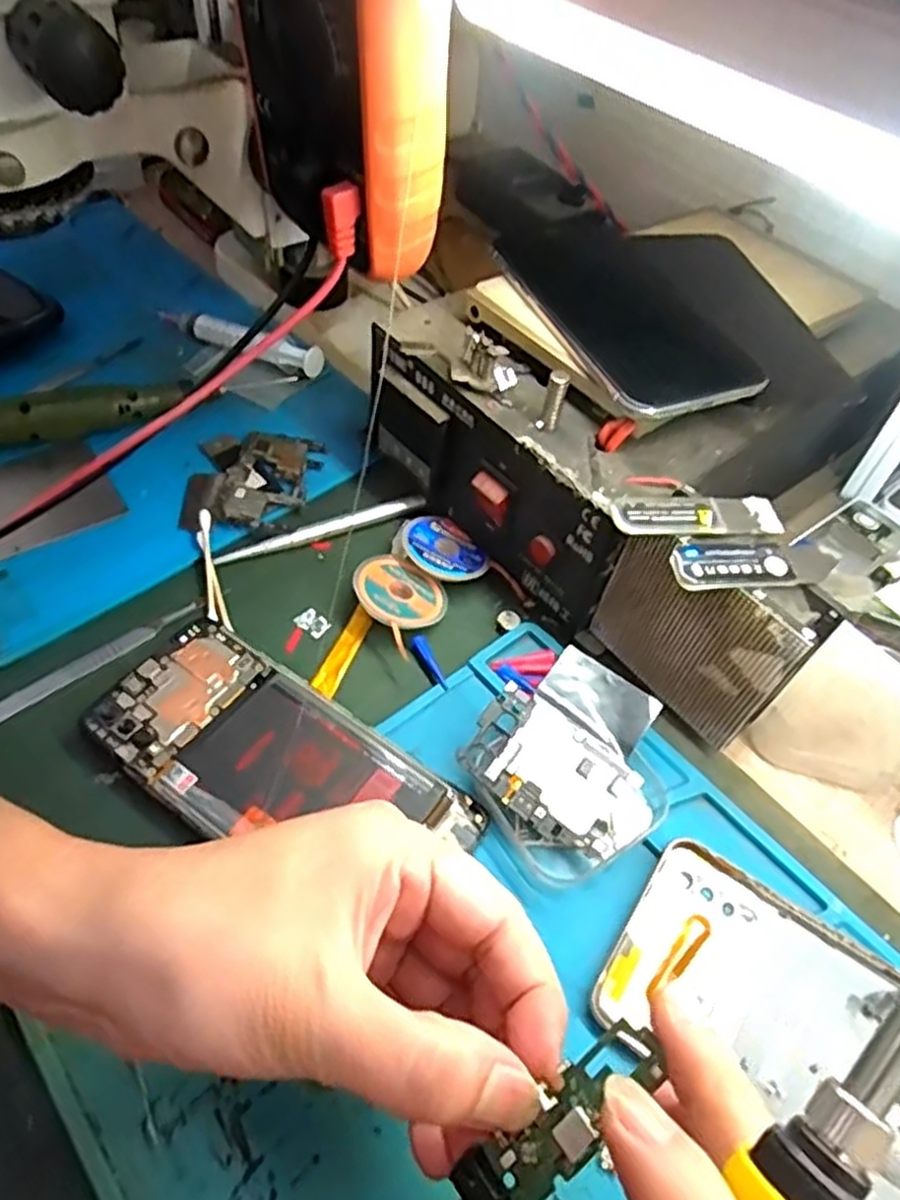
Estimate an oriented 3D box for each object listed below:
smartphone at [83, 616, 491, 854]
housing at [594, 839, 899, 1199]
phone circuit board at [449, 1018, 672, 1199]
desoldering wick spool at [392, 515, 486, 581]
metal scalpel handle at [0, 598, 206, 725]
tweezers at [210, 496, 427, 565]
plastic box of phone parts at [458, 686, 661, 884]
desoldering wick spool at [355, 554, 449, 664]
[{"bbox_3d":[-0.068,0.068,0.299,0.153,0.012,0.071,31,56,18],"label":"smartphone"},{"bbox_3d":[0.135,0.154,0.249,0.163,0.013,0.073,31,56,18],"label":"housing"},{"bbox_3d":[0.025,0.126,0.177,0.016,0.004,0.063,43,92,25],"label":"phone circuit board"},{"bbox_3d":[-0.003,-0.026,0.374,0.046,0.010,0.038,26,54,14],"label":"desoldering wick spool"},{"bbox_3d":[-0.162,0.030,0.324,0.121,0.004,0.012,-34,62,-27],"label":"metal scalpel handle"},{"bbox_3d":[-0.064,-0.037,0.386,0.111,0.004,0.009,-19,56,-19],"label":"tweezers"},{"bbox_3d":[0.041,0.072,0.299,0.054,0.021,0.074,-29,60,-24],"label":"plastic box of phone parts"},{"bbox_3d":[-0.025,-0.001,0.355,0.045,0.014,0.041,2,52,-3],"label":"desoldering wick spool"}]

